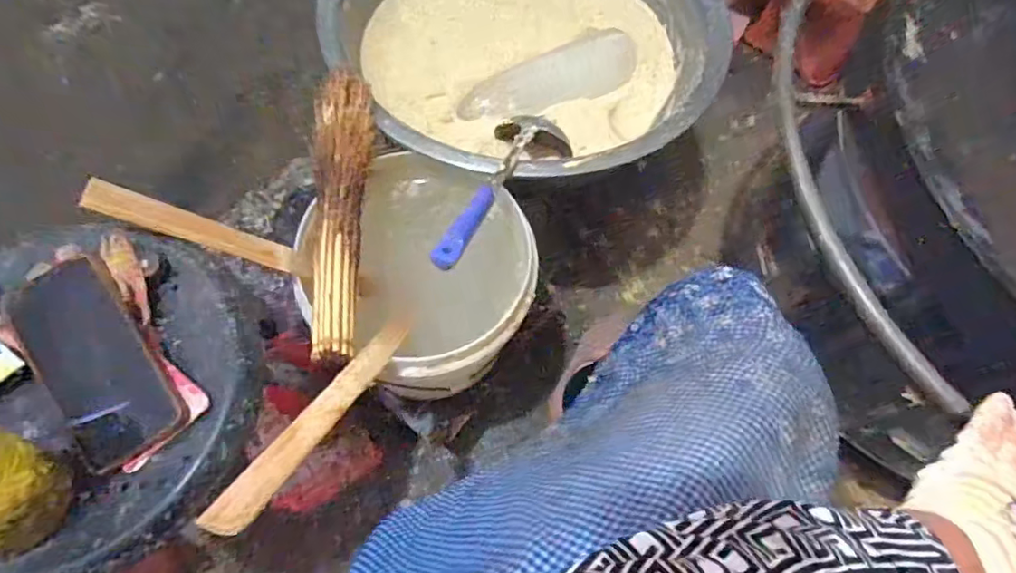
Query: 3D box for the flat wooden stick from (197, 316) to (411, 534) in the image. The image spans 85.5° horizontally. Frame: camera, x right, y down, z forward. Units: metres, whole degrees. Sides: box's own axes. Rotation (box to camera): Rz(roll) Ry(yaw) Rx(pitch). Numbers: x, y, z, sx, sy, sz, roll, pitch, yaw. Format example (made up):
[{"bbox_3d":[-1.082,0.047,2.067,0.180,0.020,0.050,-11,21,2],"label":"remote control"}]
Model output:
[{"bbox_3d":[-0.137,0.085,0.456,0.028,0.328,0.010,15,108,3],"label":"flat wooden stick"}]

